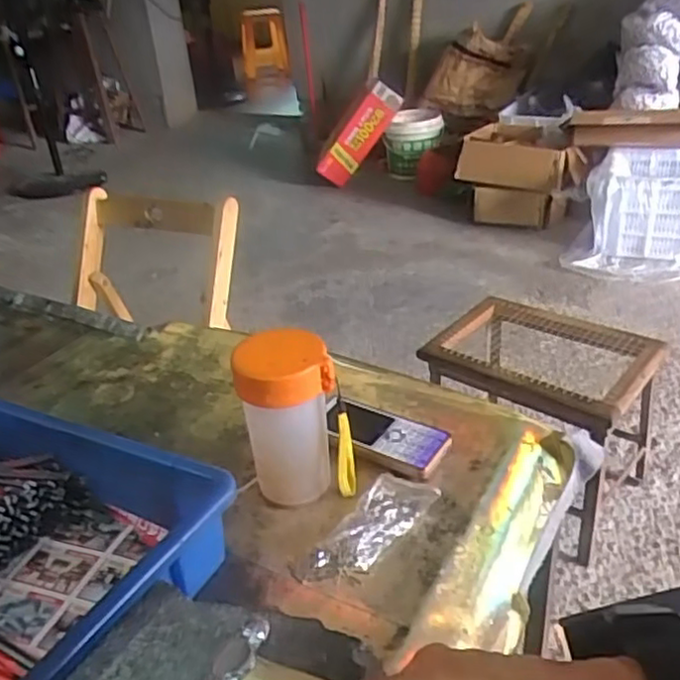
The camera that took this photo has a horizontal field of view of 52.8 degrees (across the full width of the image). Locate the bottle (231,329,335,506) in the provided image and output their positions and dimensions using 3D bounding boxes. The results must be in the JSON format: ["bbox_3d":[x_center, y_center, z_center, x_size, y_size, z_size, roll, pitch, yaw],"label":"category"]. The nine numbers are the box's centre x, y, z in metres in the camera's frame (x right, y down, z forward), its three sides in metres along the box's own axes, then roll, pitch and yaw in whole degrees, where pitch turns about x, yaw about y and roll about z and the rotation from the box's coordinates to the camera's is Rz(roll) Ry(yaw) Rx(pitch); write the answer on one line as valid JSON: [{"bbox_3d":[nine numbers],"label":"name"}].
[{"bbox_3d":[-0.040,0.068,0.531,0.067,0.136,0.058,-9,30,-10],"label":"bottle"}]

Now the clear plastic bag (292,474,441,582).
[{"bbox_3d":[0.018,0.139,0.513,0.054,0.021,0.113,24,39,38],"label":"clear plastic bag"}]

